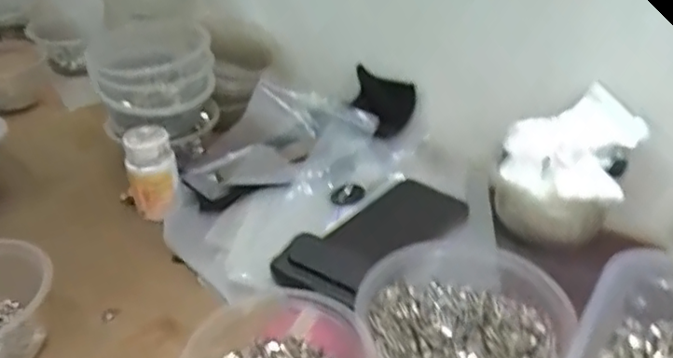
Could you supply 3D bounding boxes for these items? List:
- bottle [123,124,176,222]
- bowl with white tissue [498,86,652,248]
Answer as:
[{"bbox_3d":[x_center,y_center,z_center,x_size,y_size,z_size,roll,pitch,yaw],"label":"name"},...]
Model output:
[{"bbox_3d":[-0.174,-0.006,0.588,0.046,0.074,0.042,-12,35,-16],"label":"bottle"},{"bbox_3d":[0.205,-0.012,0.558,0.106,0.090,0.146,17,38,25],"label":"bowl with white tissue"}]

